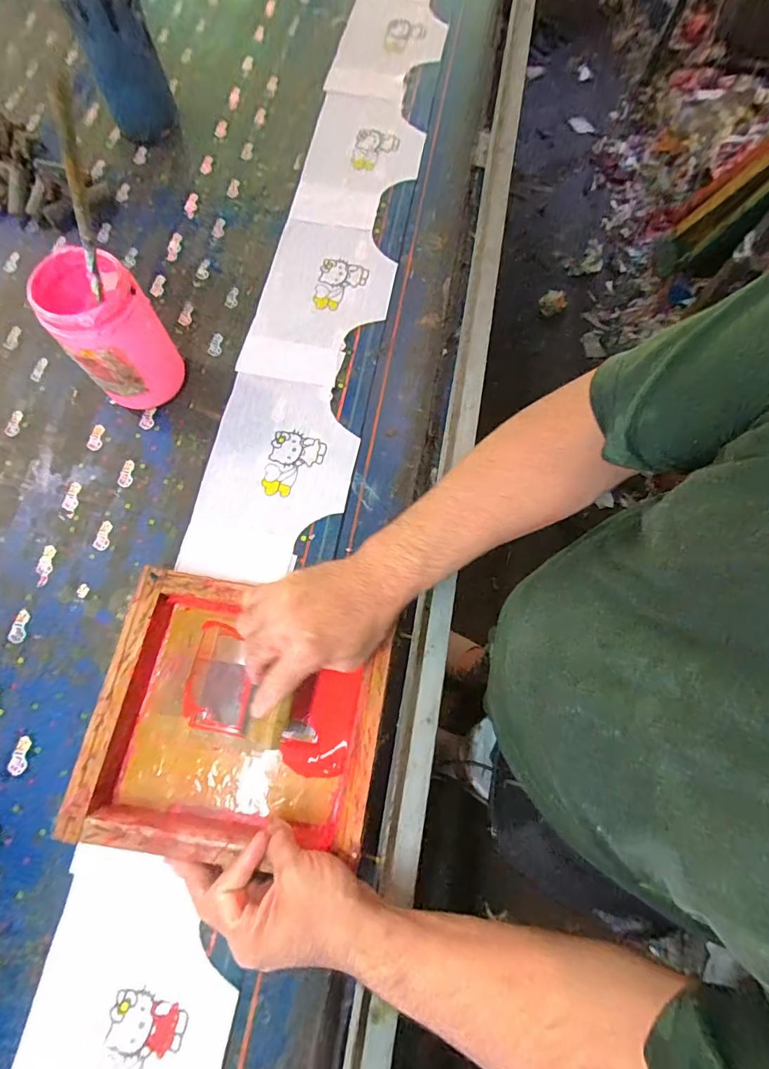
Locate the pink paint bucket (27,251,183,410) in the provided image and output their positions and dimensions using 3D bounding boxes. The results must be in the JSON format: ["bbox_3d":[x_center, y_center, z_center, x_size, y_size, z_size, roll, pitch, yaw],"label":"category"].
[{"bbox_3d":[-0.287,-0.214,0.505,0.094,0.153,0.096,-39,76,-10],"label":"pink paint bucket"}]

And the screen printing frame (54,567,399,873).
[{"bbox_3d":[-0.131,0.169,0.447,0.254,0.056,0.228,9,73,4],"label":"screen printing frame"}]

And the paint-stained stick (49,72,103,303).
[{"bbox_3d":[-0.219,-0.230,0.339,0.010,0.185,0.010,14,72,-21],"label":"paint-stained stick"}]

